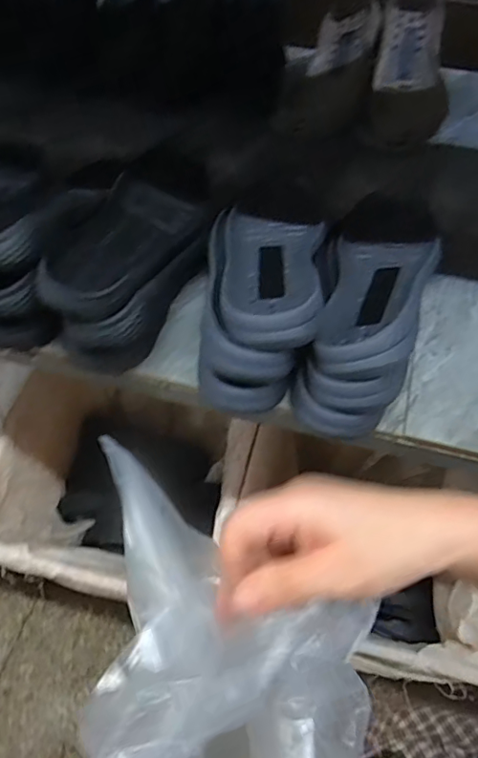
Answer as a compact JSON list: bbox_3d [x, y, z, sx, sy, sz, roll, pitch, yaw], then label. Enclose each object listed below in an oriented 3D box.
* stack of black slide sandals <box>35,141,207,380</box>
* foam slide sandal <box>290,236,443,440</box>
[{"bbox_3d":[-0.112,-0.153,0.610,0.119,0.099,0.306,14,55,9],"label":"stack of black slide sandals"},{"bbox_3d":[0.130,-0.070,0.550,0.110,0.101,0.253,19,56,12],"label":"foam slide sandal"}]

